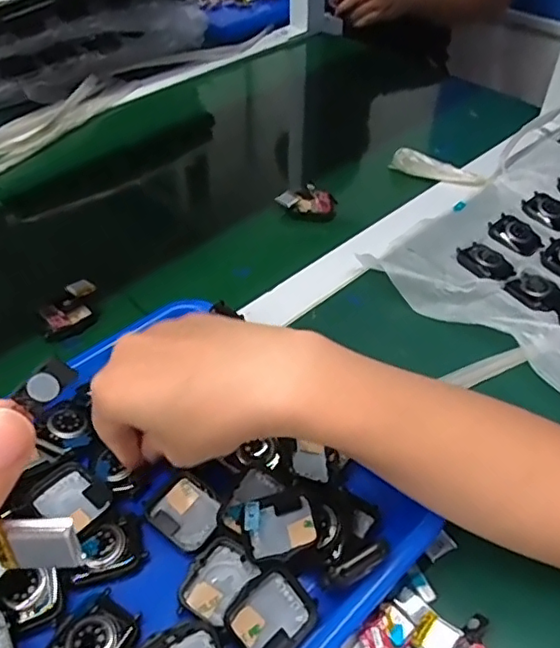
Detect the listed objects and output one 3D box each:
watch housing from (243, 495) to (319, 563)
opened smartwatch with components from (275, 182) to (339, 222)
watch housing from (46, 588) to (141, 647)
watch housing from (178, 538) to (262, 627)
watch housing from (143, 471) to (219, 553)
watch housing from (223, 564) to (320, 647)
[{"bbox_3d":[0.000,0.112,0.323,0.038,0.010,0.034,-9,46,-8],"label":"watch housing"},{"bbox_3d":[0.030,-0.124,0.591,0.057,0.021,0.031,14,47,14],"label":"opened smartwatch with components"},{"bbox_3d":[-0.094,0.160,0.293,0.033,0.008,0.045,36,58,12],"label":"watch housing"},{"bbox_3d":[-0.034,0.138,0.315,0.030,0.012,0.040,27,51,25],"label":"watch housing"},{"bbox_3d":[-0.052,0.111,0.342,0.041,0.013,0.036,32,54,28],"label":"watch housing"},{"bbox_3d":[-0.004,0.149,0.299,0.043,0.008,0.038,-33,76,-29],"label":"watch housing"}]

